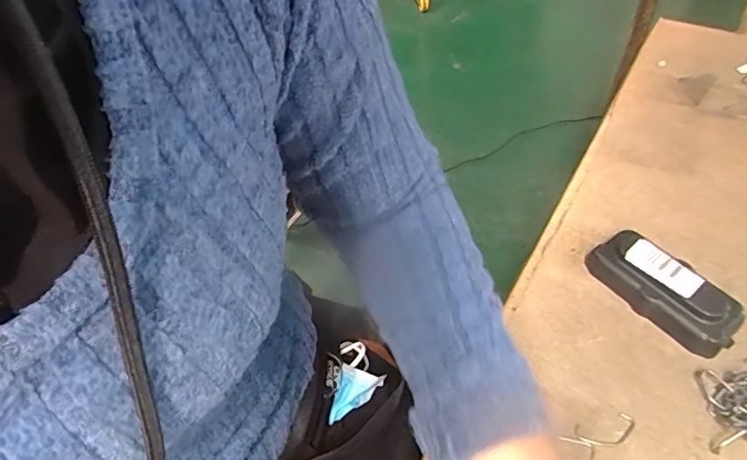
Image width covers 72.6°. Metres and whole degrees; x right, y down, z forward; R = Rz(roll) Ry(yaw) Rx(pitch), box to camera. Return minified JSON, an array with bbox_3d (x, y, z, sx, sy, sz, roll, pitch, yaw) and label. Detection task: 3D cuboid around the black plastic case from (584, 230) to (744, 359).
[{"bbox_3d":[0.220,0.043,0.387,0.046,0.028,0.108,-32,54,-20],"label":"black plastic case"}]

